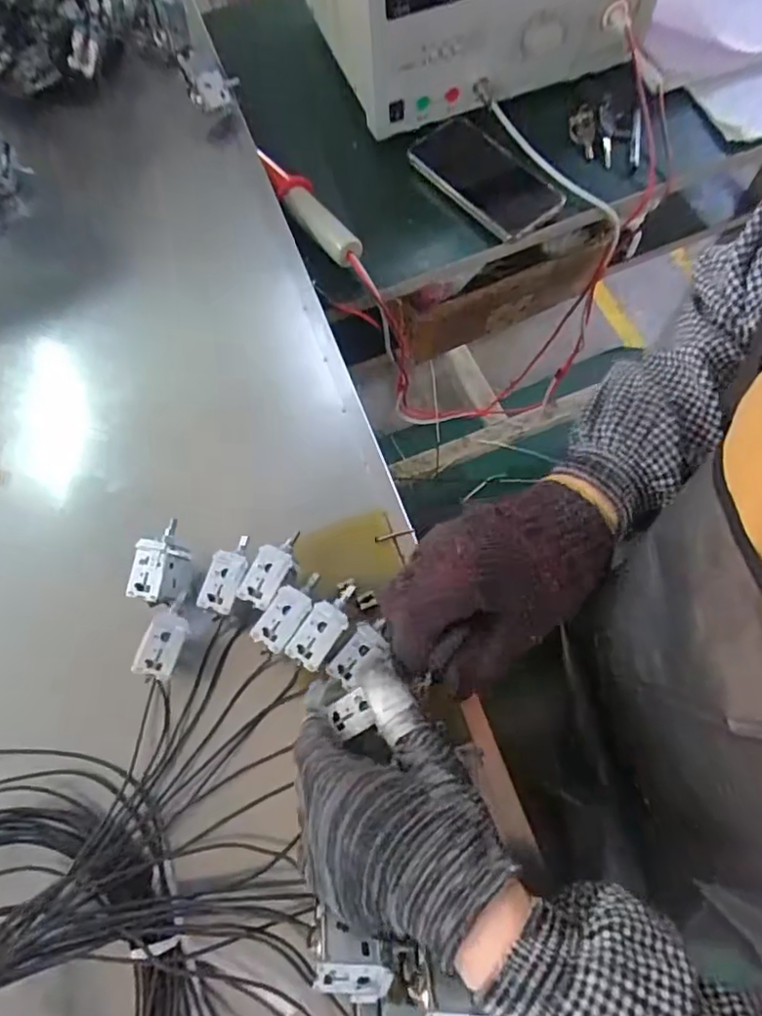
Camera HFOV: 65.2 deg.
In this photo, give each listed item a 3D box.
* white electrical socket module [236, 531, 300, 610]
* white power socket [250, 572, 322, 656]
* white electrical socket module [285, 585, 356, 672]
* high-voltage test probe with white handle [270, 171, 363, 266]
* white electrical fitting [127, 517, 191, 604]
[{"bbox_3d":[-0.069,0.039,0.388,0.027,0.018,0.054,34,74,13],"label":"white electrical socket module"},{"bbox_3d":[-0.057,0.065,0.376,0.023,0.015,0.054,31,73,12],"label":"white power socket"},{"bbox_3d":[-0.033,0.071,0.364,0.024,0.019,0.056,32,73,13],"label":"white electrical socket module"},{"bbox_3d":[-0.061,-0.283,0.585,0.031,0.033,0.122,-37,73,-12],"label":"high-voltage test probe with white handle"},{"bbox_3d":[-0.145,0.038,0.402,0.029,0.036,0.055,12,70,6],"label":"white electrical fitting"}]

